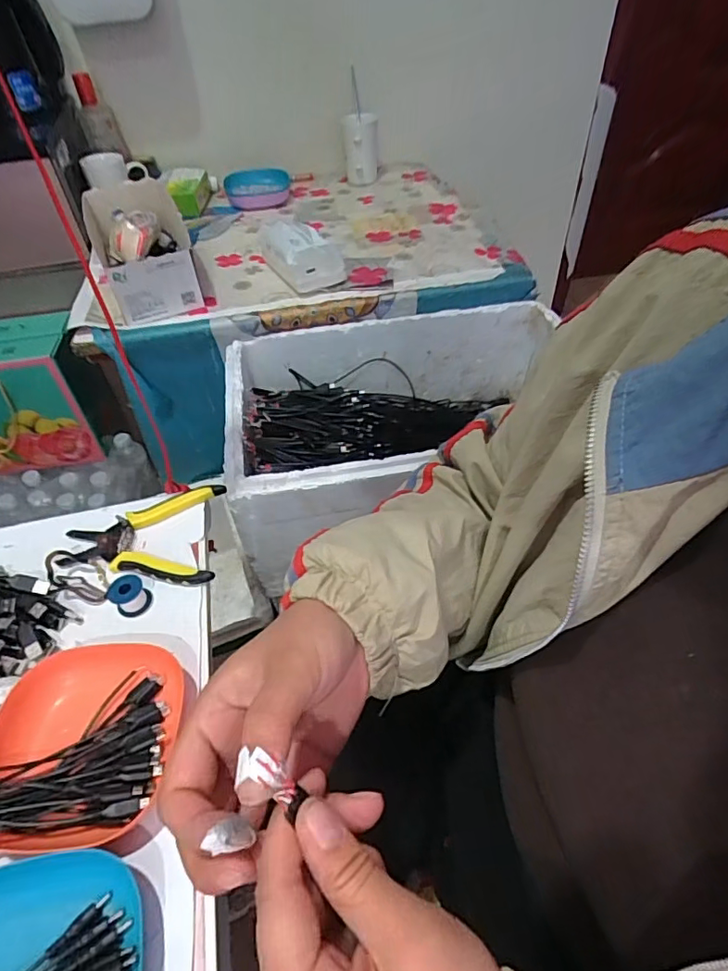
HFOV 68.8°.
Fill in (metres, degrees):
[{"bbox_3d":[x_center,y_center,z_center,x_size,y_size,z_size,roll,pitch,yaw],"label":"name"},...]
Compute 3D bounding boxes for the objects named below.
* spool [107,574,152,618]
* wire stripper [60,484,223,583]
[{"bbox_3d":[-0.214,0.100,0.484,0.030,0.027,0.031,-1,47,1],"label":"spool"},{"bbox_3d":[-0.223,0.054,0.533,0.154,0.021,0.113,-4,47,-1],"label":"wire stripper"}]

